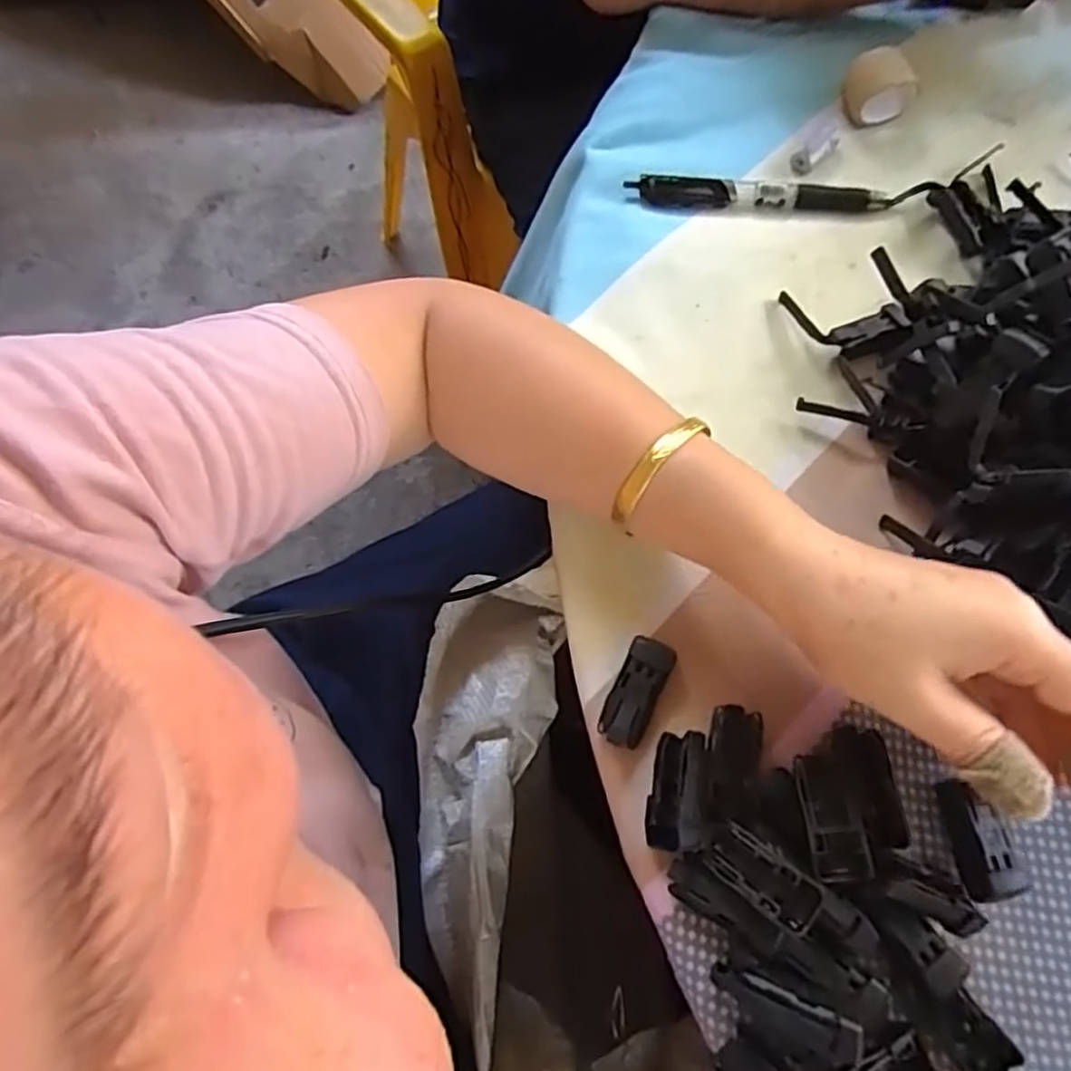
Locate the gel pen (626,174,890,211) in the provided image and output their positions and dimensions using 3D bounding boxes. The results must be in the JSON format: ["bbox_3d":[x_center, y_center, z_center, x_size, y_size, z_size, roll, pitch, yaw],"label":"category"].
[{"bbox_3d":[0.120,-0.185,0.395,0.136,0.009,0.017,7,72,4],"label":"gel pen"}]

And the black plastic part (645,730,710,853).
[{"bbox_3d":[0.058,0.103,0.292,0.024,0.020,0.045,5,72,3],"label":"black plastic part"}]

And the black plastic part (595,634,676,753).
[{"bbox_3d":[0.043,0.067,0.310,0.019,0.010,0.047,26,75,10],"label":"black plastic part"}]

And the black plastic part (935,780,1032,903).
[{"bbox_3d":[0.181,0.122,0.292,0.021,0.018,0.044,-7,72,-1],"label":"black plastic part"}]

